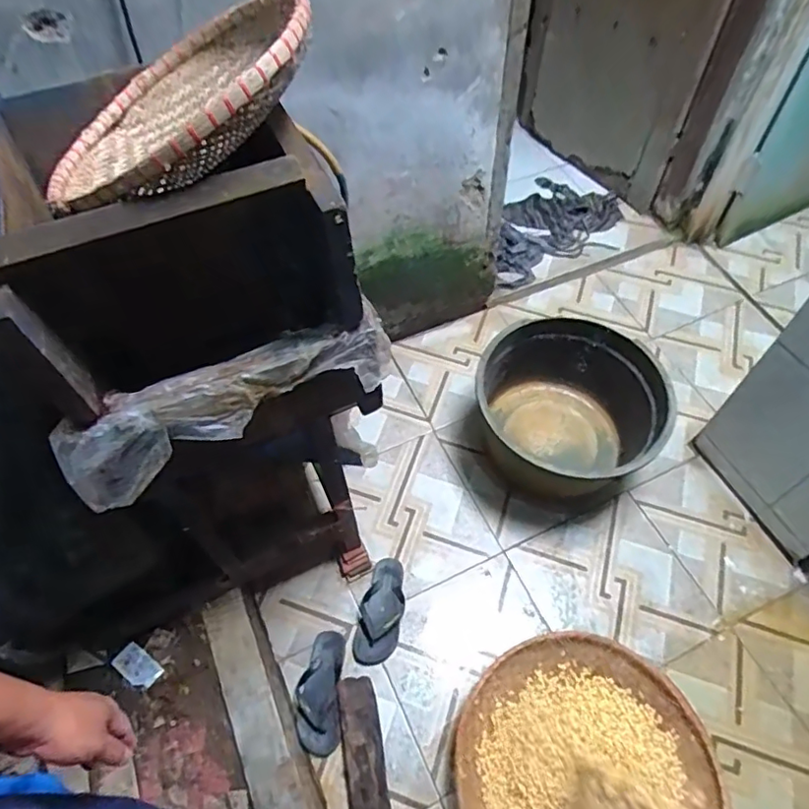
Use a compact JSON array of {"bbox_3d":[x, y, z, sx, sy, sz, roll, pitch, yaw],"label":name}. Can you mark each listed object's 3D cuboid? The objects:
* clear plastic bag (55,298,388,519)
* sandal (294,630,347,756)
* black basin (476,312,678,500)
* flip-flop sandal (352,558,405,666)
[{"bbox_3d":[-0.213,-0.005,0.721,0.419,0.088,0.094,-28,60,-16],"label":"clear plastic bag"},{"bbox_3d":[-0.194,0.658,1.308,0.104,0.033,0.249,-1,57,0],"label":"sandal"},{"bbox_3d":[0.470,0.004,1.584,0.515,0.284,0.471,-1,57,1],"label":"black basin"},{"bbox_3d":[-0.056,0.503,1.401,0.106,0.046,0.256,10,58,6],"label":"flip-flop sandal"}]

